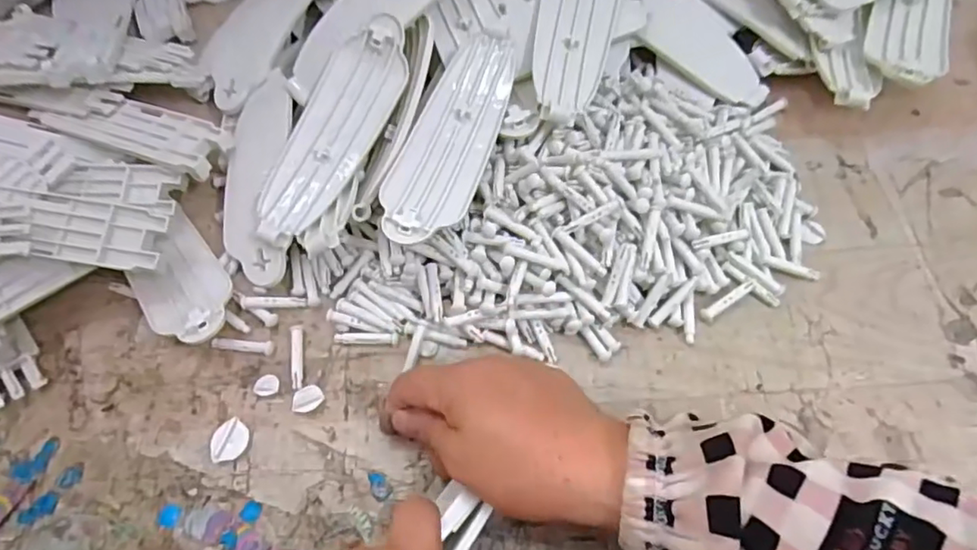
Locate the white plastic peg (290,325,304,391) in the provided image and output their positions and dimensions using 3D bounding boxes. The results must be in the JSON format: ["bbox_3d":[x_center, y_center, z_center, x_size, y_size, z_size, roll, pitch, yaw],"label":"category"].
[{"bbox_3d":[-0.117,0.049,0.363,0.008,0.006,0.042,-10,63,-2],"label":"white plastic peg"}]

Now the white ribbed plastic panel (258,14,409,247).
[{"bbox_3d":[-0.101,-0.093,0.374,0.056,0.019,0.153,24,81,14],"label":"white ribbed plastic panel"}]

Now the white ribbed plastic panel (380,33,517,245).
[{"bbox_3d":[-0.023,-0.084,0.366,0.050,0.023,0.151,15,65,11],"label":"white ribbed plastic panel"}]

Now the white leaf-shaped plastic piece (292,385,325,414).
[{"bbox_3d":[-0.107,0.074,0.350,0.018,0.004,0.014,-38,68,-15],"label":"white leaf-shaped plastic piece"}]

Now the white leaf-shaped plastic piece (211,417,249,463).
[{"bbox_3d":[-0.149,0.095,0.341,0.020,0.007,0.023,-4,63,1],"label":"white leaf-shaped plastic piece"}]

